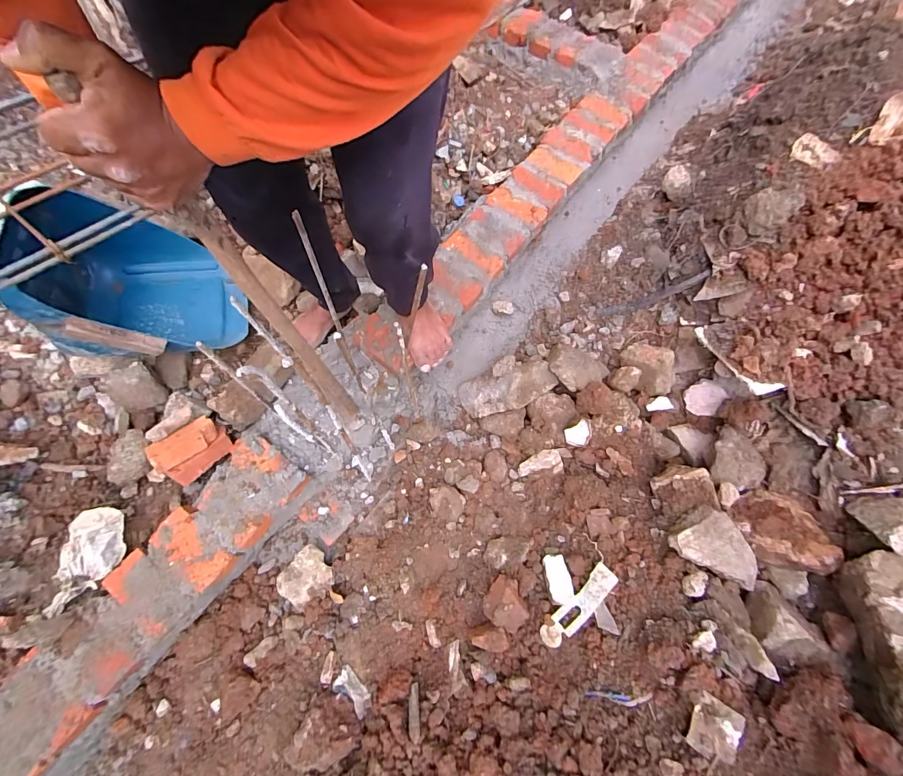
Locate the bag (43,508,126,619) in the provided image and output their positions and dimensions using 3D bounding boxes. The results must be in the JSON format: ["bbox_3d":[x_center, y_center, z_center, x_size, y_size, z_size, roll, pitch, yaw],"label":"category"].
[{"bbox_3d":[-0.684,0.322,0.755,0.097,0.040,0.173,-2,66,-24],"label":"bag"}]

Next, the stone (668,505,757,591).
[{"bbox_3d":[0.434,0.252,0.643,0.149,0.038,0.096,28,71,9],"label":"stone"}]

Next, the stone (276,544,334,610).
[{"bbox_3d":[-0.287,0.377,0.787,0.088,0.033,0.101,41,73,13],"label":"stone"}]

